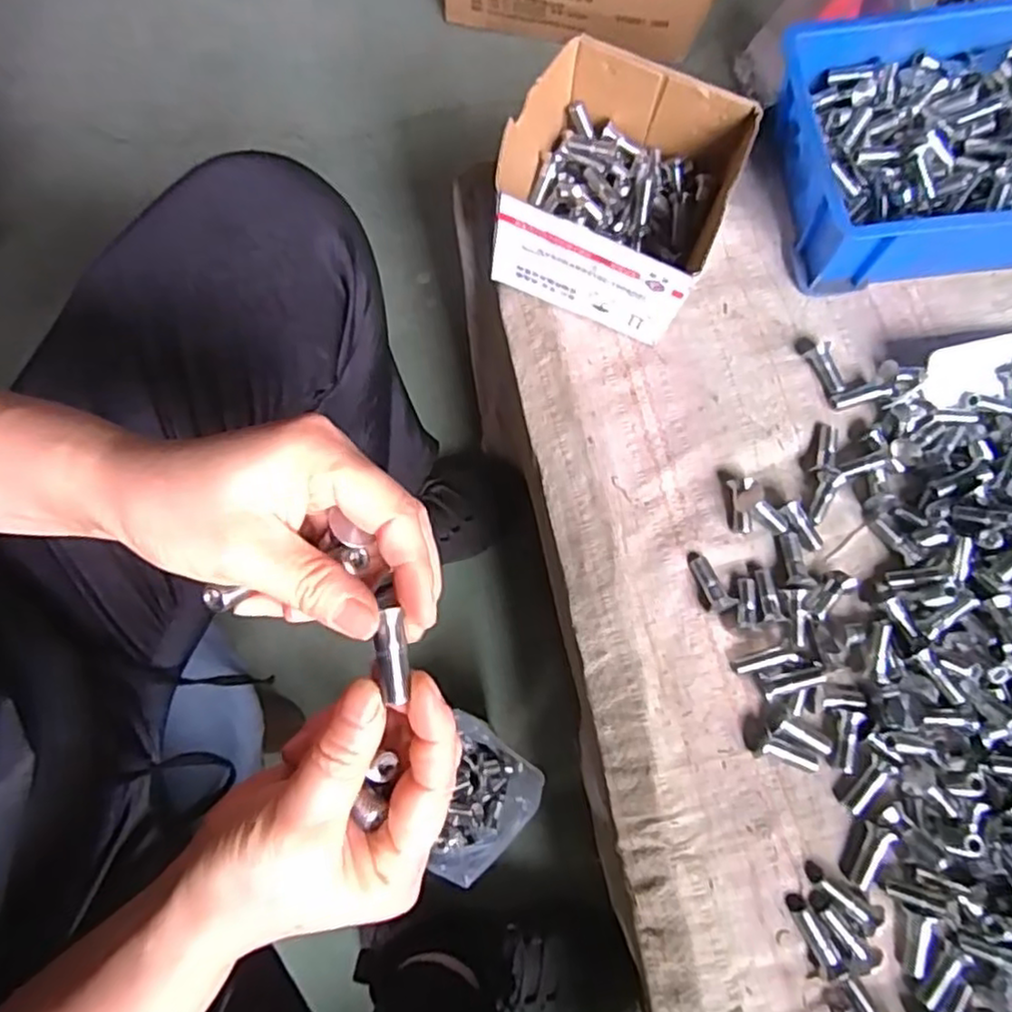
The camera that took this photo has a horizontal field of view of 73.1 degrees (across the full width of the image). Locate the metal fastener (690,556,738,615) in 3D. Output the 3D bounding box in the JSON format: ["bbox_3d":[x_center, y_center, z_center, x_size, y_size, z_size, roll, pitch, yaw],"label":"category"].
[{"bbox_3d":[0.126,0.048,0.422,0.014,0.013,0.036,-24,76,-9],"label":"metal fastener"}]

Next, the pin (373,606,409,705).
[{"bbox_3d":[-0.041,0.053,0.243,0.011,0.009,0.033,-3,86,-3],"label":"pin"}]

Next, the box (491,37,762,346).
[{"bbox_3d":[0.072,-0.210,0.465,0.137,0.086,0.143,24,74,5],"label":"box"}]

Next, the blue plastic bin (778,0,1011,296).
[{"bbox_3d":[0.327,-0.250,0.481,0.249,0.091,0.171,-2,74,-3],"label":"blue plastic bin"}]

